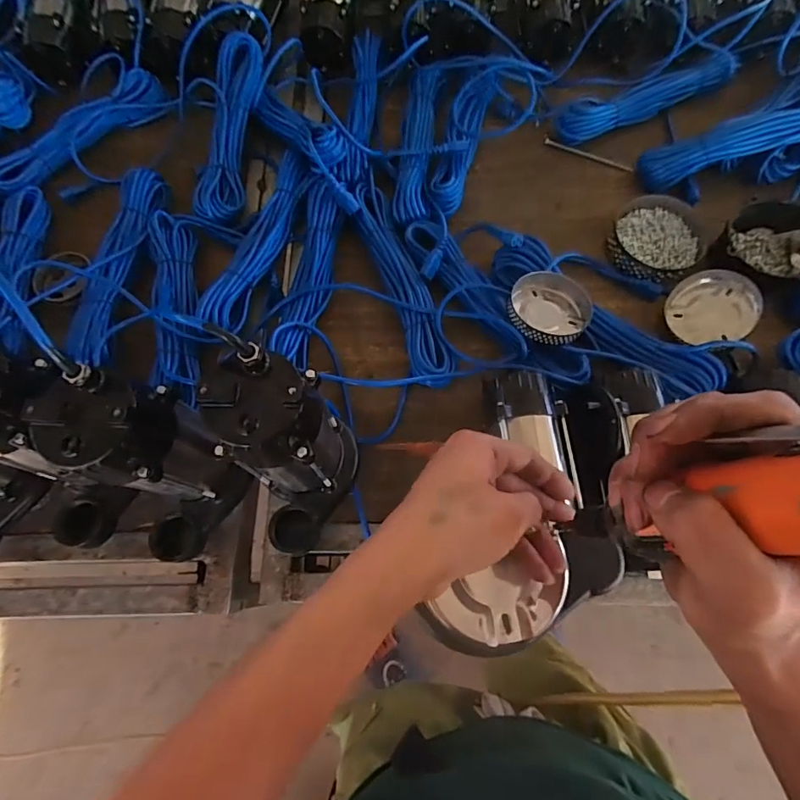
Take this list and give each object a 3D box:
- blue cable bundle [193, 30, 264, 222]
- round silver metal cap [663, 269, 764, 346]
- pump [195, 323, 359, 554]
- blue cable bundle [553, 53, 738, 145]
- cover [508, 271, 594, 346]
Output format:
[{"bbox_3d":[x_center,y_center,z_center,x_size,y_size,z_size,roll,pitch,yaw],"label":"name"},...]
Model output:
[{"bbox_3d":[-0.282,-0.451,0.793,0.077,0.078,0.341,3,70,3],"label":"blue cable bundle"},{"bbox_3d":[0.424,-0.129,0.650,0.106,0.024,0.099,-8,76,34],"label":"round silver metal cap"},{"bbox_3d":[-0.111,0.057,0.471,0.100,0.243,0.166,7,70,4],"label":"pump"},{"bbox_3d":[0.426,-0.515,0.818,0.345,0.048,0.056,-21,71,-6],"label":"blue cable bundle"},{"bbox_3d":[0.200,-0.121,0.643,0.105,0.044,0.108,18,71,8],"label":"cover"}]

